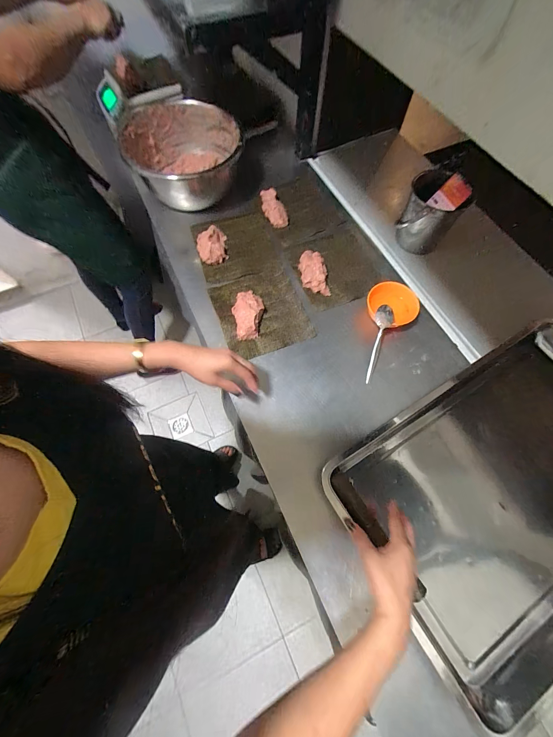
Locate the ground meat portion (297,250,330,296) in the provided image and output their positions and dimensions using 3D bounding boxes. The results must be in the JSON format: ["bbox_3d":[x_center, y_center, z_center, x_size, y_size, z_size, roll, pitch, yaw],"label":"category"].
[{"bbox_3d":[0.085,-0.224,0.656,0.058,0.029,0.118,-9,68,-4],"label":"ground meat portion"}]

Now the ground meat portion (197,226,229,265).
[{"bbox_3d":[-0.157,-0.301,0.688,0.070,0.033,0.103,-8,68,-3],"label":"ground meat portion"}]

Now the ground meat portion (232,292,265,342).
[{"bbox_3d":[-0.061,-0.119,0.613,0.066,0.033,0.112,-7,68,-4],"label":"ground meat portion"}]

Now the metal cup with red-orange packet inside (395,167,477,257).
[{"bbox_3d":[0.360,-0.359,0.665,0.127,0.129,0.111,23,69,10],"label":"metal cup with red-orange packet inside"}]

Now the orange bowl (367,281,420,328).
[{"bbox_3d":[0.245,-0.131,0.611,0.102,0.051,0.098,0,67,0],"label":"orange bowl"}]

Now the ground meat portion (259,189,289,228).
[{"bbox_3d":[-0.007,-0.414,0.730,0.055,0.025,0.109,-12,68,-5],"label":"ground meat portion"}]

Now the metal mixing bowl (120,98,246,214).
[{"bbox_3d":[-0.244,-0.562,0.729,0.283,0.110,0.311,0,71,-1],"label":"metal mixing bowl"}]

